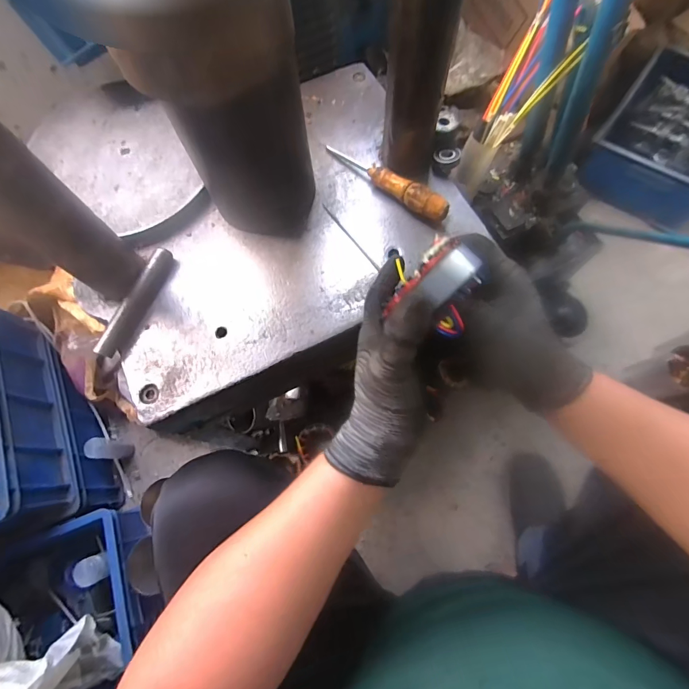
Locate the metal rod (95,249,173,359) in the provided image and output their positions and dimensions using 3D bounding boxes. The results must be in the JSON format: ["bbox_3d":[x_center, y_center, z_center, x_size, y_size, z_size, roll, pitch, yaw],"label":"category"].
[{"bbox_3d":[-0.243,-0.050,0.435,0.019,0.024,0.138,20,73,9],"label":"metal rod"}]

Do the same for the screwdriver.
[{"bbox_3d":[0.049,-0.211,0.472,0.188,0.032,0.024,38,77,14],"label":"screwdriver"}]

